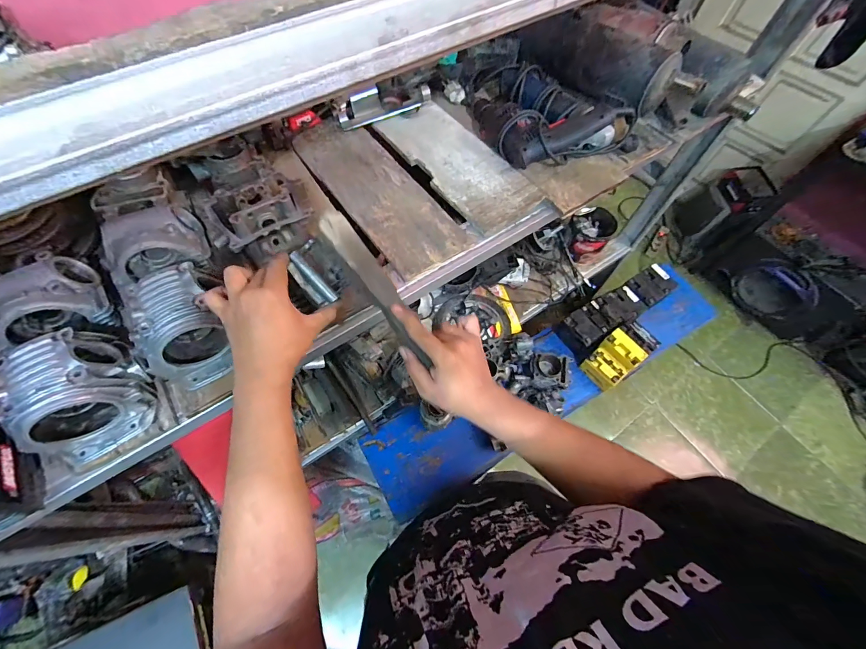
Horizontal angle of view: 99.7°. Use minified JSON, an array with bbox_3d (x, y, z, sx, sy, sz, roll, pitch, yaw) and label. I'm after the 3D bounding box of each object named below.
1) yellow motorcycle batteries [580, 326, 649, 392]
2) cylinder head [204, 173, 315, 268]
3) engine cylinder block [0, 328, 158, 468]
[{"bbox_3d":[0.560,0.110,1.138,0.135,0.107,0.116,-37,71,-18],"label":"yellow motorcycle batteries"},{"bbox_3d":[-0.277,-0.182,0.595,0.160,0.087,0.120,-28,69,-15],"label":"cylinder head"},{"bbox_3d":[-0.432,0.085,0.446,0.120,0.105,0.128,-25,68,-14],"label":"engine cylinder block"}]

